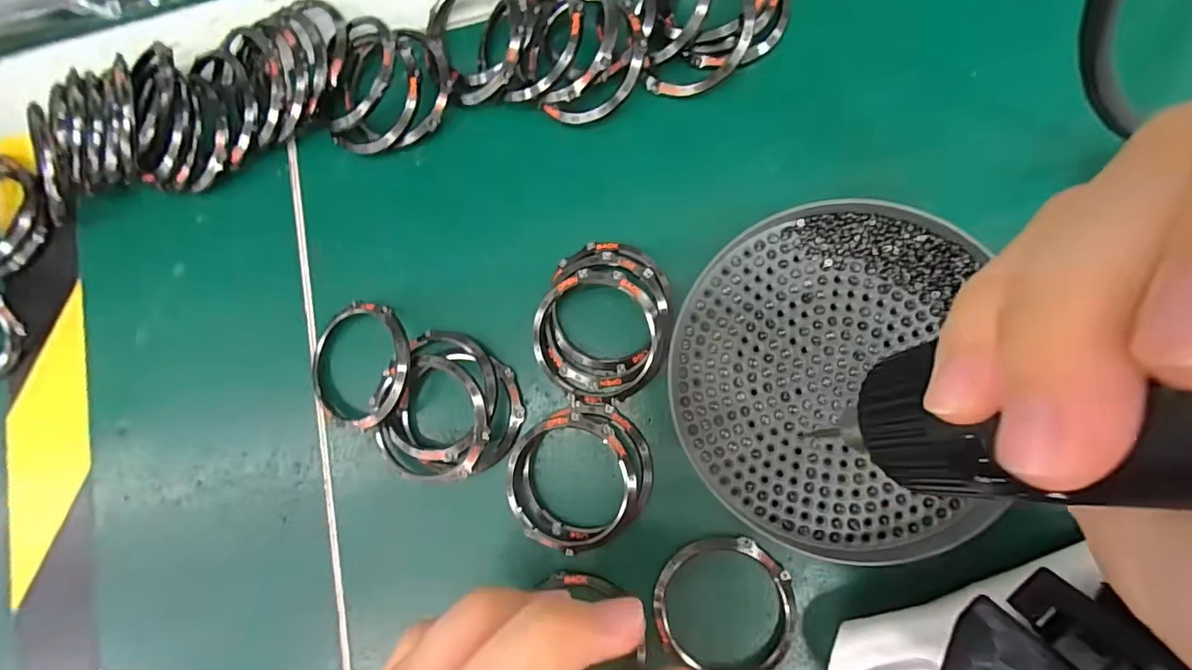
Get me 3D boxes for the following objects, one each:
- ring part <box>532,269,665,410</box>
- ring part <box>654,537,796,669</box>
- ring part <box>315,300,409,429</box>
[{"bbox_3d":[0.000,0.001,0.188,0.045,0.012,0.046,-1,79,4],"label":"ring part"},{"bbox_3d":[0.044,0.093,0.180,0.048,0.007,0.043,-6,79,3],"label":"ring part"},{"bbox_3d":[-0.088,0.012,0.199,0.046,0.008,0.046,-2,85,23],"label":"ring part"}]

